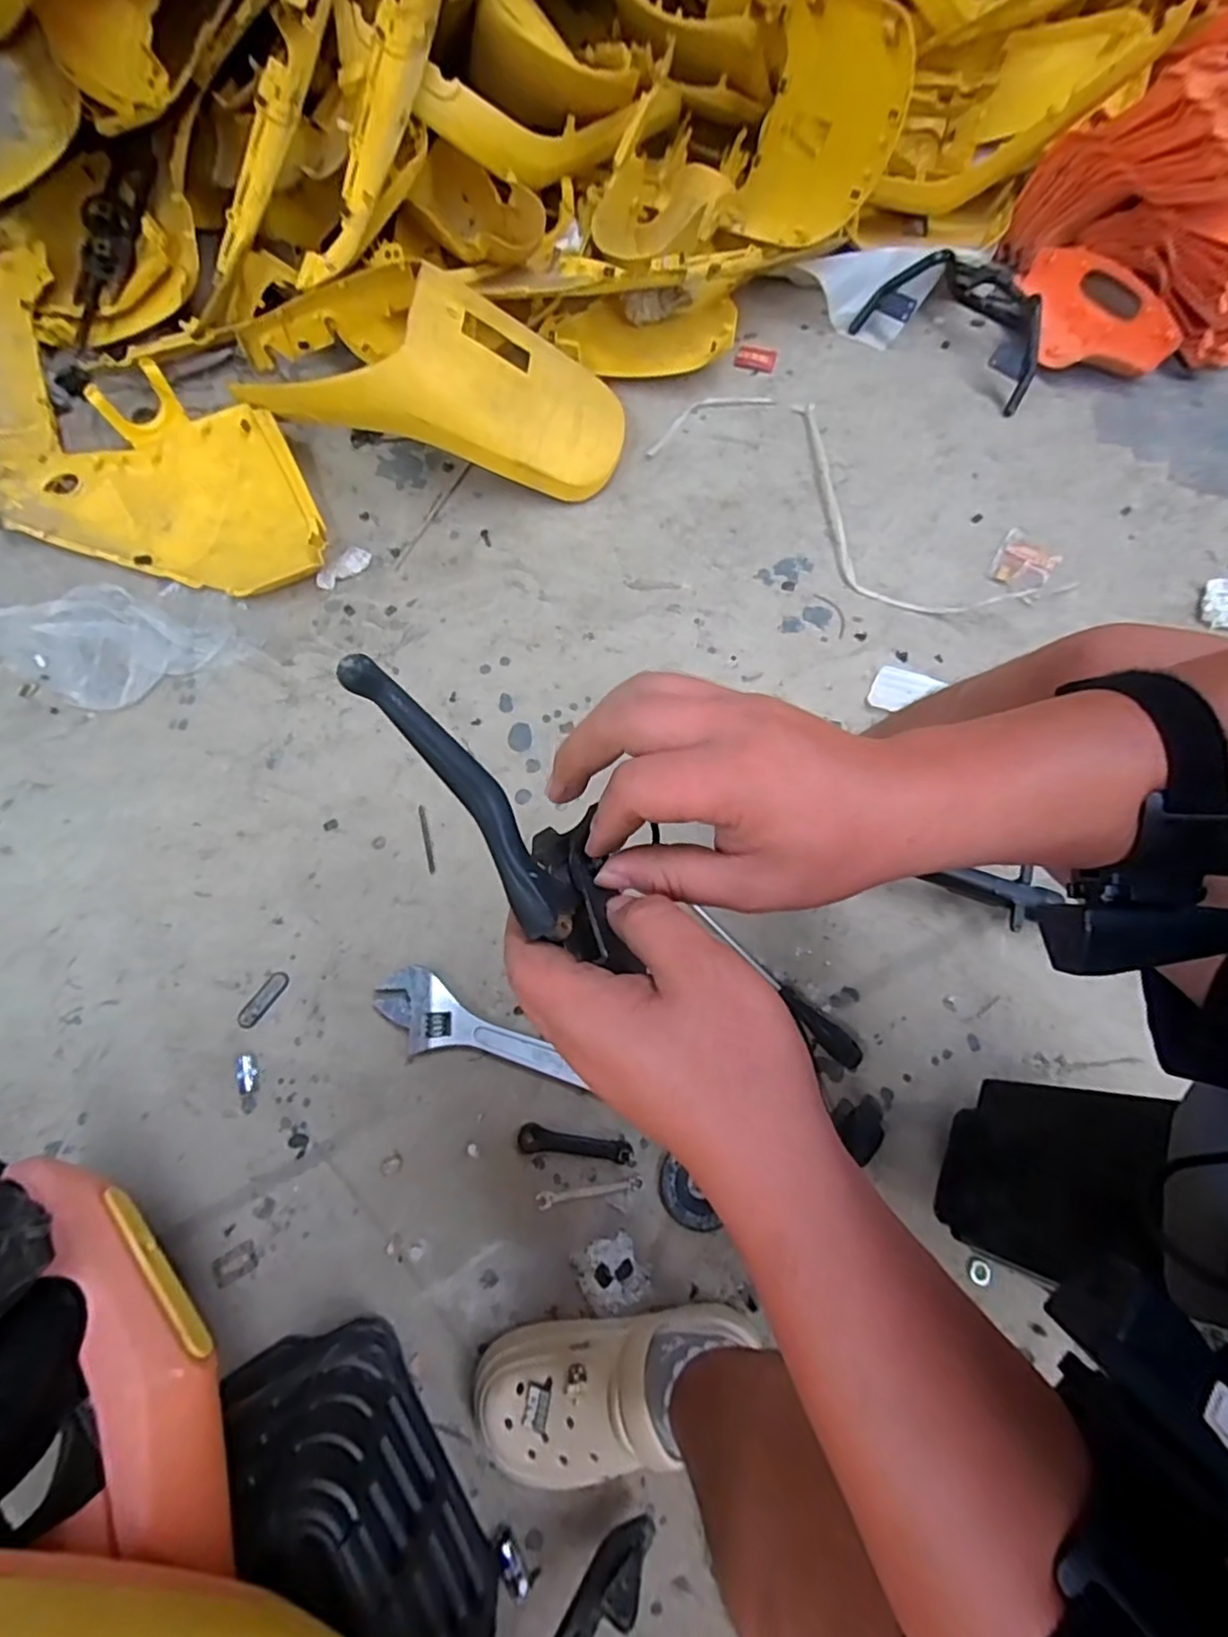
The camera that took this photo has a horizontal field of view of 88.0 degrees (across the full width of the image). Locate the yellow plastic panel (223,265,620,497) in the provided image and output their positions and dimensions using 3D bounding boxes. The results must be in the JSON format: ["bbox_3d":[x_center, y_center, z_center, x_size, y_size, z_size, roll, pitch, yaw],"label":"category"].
[{"bbox_3d":[-0.256,-0.634,0.953,0.567,0.206,0.237,0,69,-17],"label":"yellow plastic panel"}]

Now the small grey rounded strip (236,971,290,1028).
[{"bbox_3d":[-0.414,0.214,0.750,0.026,0.004,0.069,28,66,10],"label":"small grey rounded strip"}]

